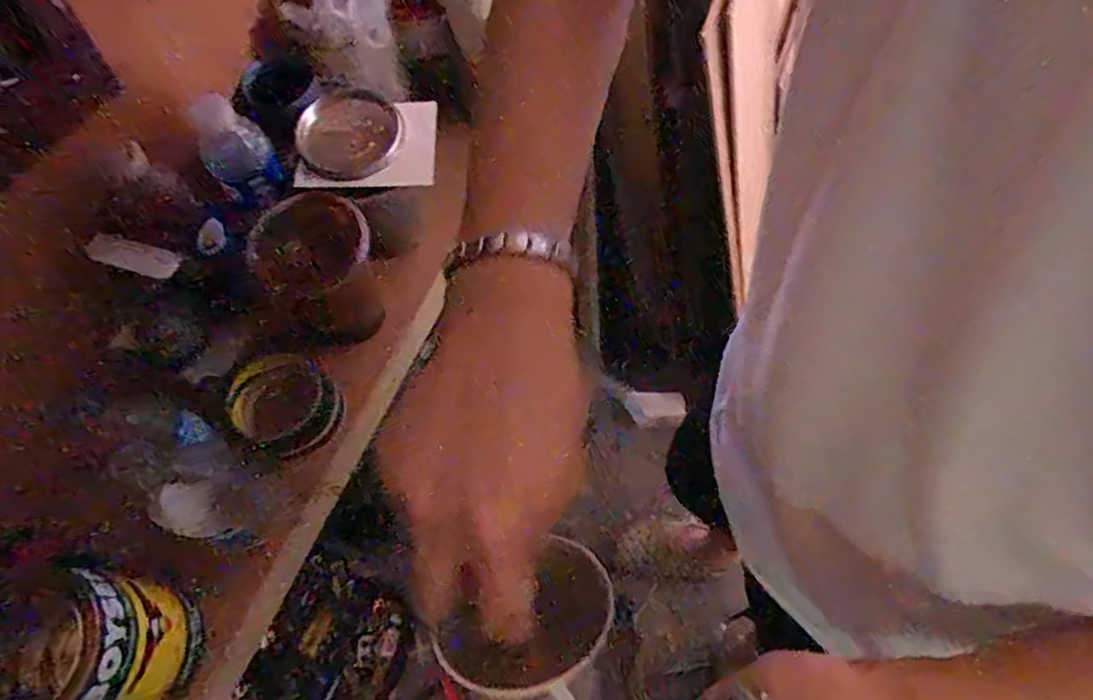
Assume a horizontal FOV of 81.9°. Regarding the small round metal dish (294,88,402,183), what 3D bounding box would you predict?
[{"bbox_3d":[-0.174,-0.192,0.558,0.090,0.022,0.080,-36,69,-13],"label":"small round metal dish"}]

